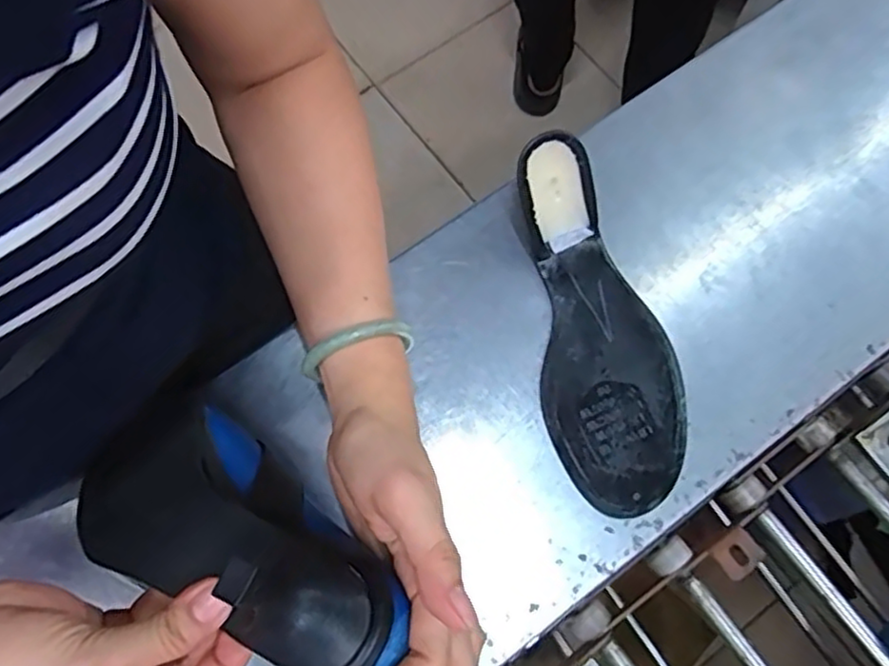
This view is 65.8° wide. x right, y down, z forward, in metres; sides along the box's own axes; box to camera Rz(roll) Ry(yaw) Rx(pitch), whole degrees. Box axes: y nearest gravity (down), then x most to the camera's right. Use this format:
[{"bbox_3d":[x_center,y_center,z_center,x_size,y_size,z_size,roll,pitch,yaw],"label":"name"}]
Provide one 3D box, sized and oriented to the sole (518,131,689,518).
[{"bbox_3d":[0.100,-0.007,0.413,0.088,0.062,0.220,-7,73,-1],"label":"sole"}]

